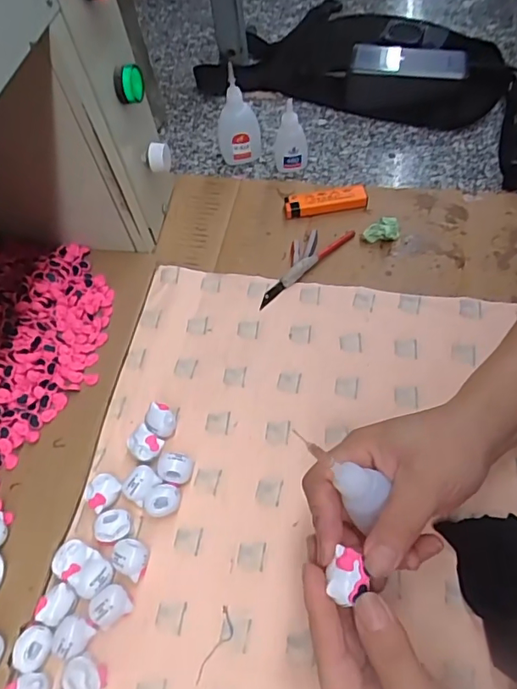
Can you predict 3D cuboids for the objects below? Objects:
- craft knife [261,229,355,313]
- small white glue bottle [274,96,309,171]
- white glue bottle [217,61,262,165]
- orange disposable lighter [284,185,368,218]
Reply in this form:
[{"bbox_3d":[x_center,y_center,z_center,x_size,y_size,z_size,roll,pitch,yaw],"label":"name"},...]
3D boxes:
[{"bbox_3d":[0.043,-0.074,0.473,0.116,0.012,0.014,-40,64,-15],"label":"craft knife"},{"bbox_3d":[0.033,-0.218,0.535,0.034,0.072,0.031,-6,60,3],"label":"small white glue bottle"},{"bbox_3d":[-0.024,-0.240,0.538,0.042,0.105,0.032,-14,60,-2],"label":"white glue bottle"},{"bbox_3d":[0.066,-0.140,0.512,0.079,0.018,0.024,-7,57,0],"label":"orange disposable lighter"}]

